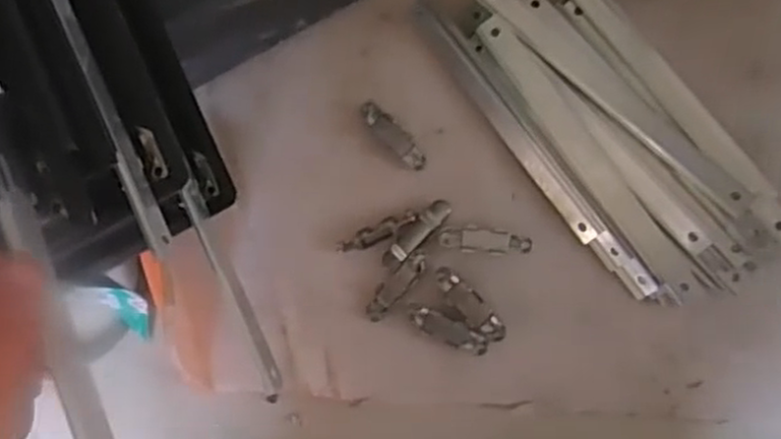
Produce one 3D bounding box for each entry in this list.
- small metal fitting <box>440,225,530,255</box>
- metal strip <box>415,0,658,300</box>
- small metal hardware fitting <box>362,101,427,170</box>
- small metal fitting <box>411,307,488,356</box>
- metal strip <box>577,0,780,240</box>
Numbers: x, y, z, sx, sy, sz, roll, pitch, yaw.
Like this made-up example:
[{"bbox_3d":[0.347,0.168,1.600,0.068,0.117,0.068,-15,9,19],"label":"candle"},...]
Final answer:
[{"bbox_3d":[0.061,0.014,0.480,0.059,0.006,0.017,6,94,18],"label":"small metal fitting"},{"bbox_3d":[0.092,-0.049,0.490,0.022,0.006,0.244,-39,80,22],"label":"metal strip"},{"bbox_3d":[0.002,-0.057,0.509,0.018,0.006,0.059,-46,81,5],"label":"small metal hardware fitting"},{"bbox_3d":[0.039,0.075,0.495,0.056,0.004,0.017,24,95,22],"label":"small metal fitting"},{"bbox_3d":[0.176,-0.084,0.471,0.018,0.012,0.232,-36,77,6],"label":"metal strip"}]

